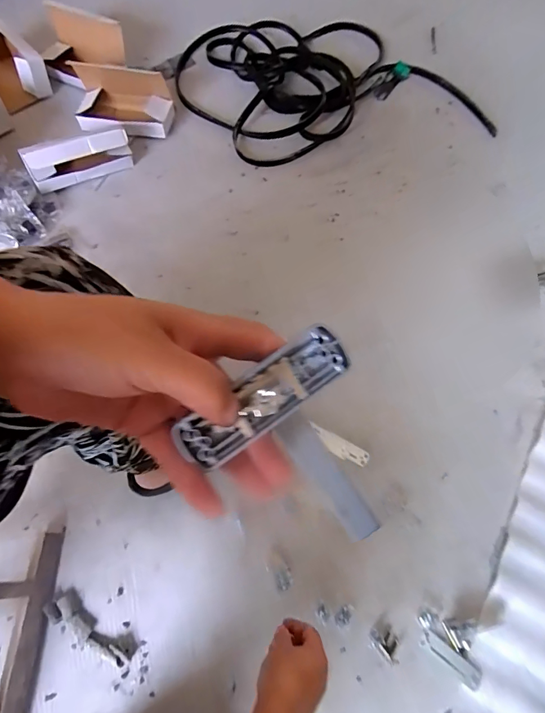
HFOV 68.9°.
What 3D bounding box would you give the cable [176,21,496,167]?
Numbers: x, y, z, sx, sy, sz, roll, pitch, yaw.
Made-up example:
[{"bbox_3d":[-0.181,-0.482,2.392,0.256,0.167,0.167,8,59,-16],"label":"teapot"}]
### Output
[{"bbox_3d":[0.163,-0.751,1.086,0.809,0.051,0.513,-8,68,-6],"label":"cable"}]

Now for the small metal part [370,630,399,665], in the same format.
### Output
[{"bbox_3d":[0.174,0.442,0.610,0.050,0.009,0.030,42,72,14],"label":"small metal part"}]

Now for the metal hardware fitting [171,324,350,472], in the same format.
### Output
[{"bbox_3d":[-0.004,0.022,0.211,0.098,0.016,0.032,-38,111,-3],"label":"metal hardware fitting"}]

